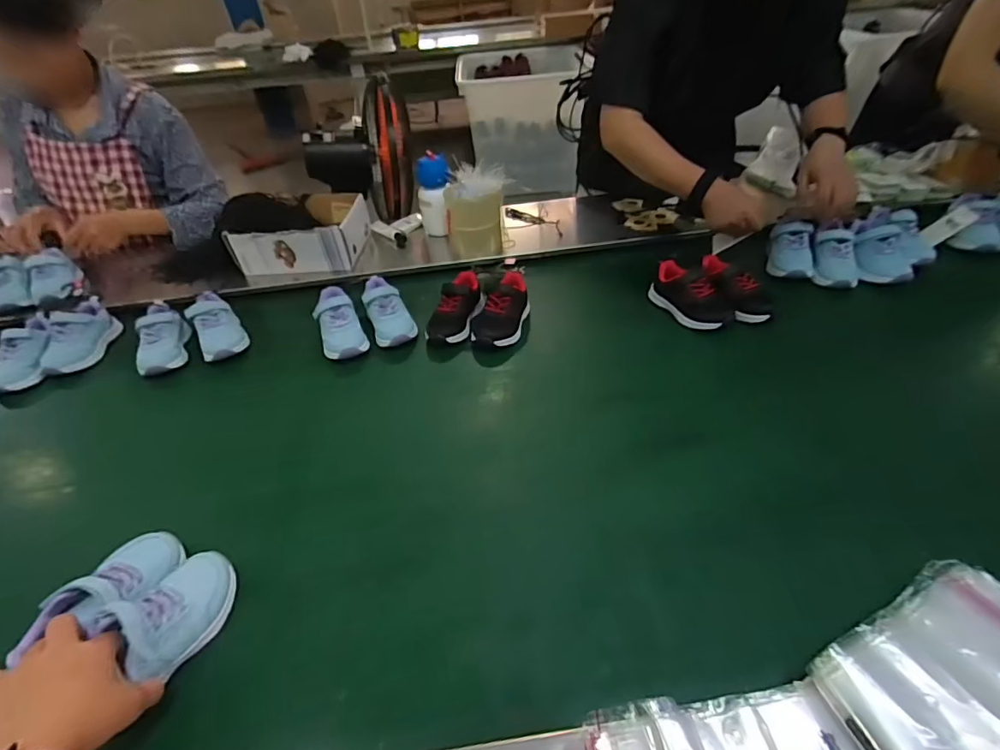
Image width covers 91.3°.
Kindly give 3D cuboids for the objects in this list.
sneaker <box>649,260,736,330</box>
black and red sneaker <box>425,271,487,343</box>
[{"bbox_3d":[0.306,-0.125,0.795,0.066,0.066,0.144,-24,43,-22],"label":"sneaker"},{"bbox_3d":[-0.066,-0.110,0.819,0.066,0.066,0.151,8,41,15],"label":"black and red sneaker"}]

